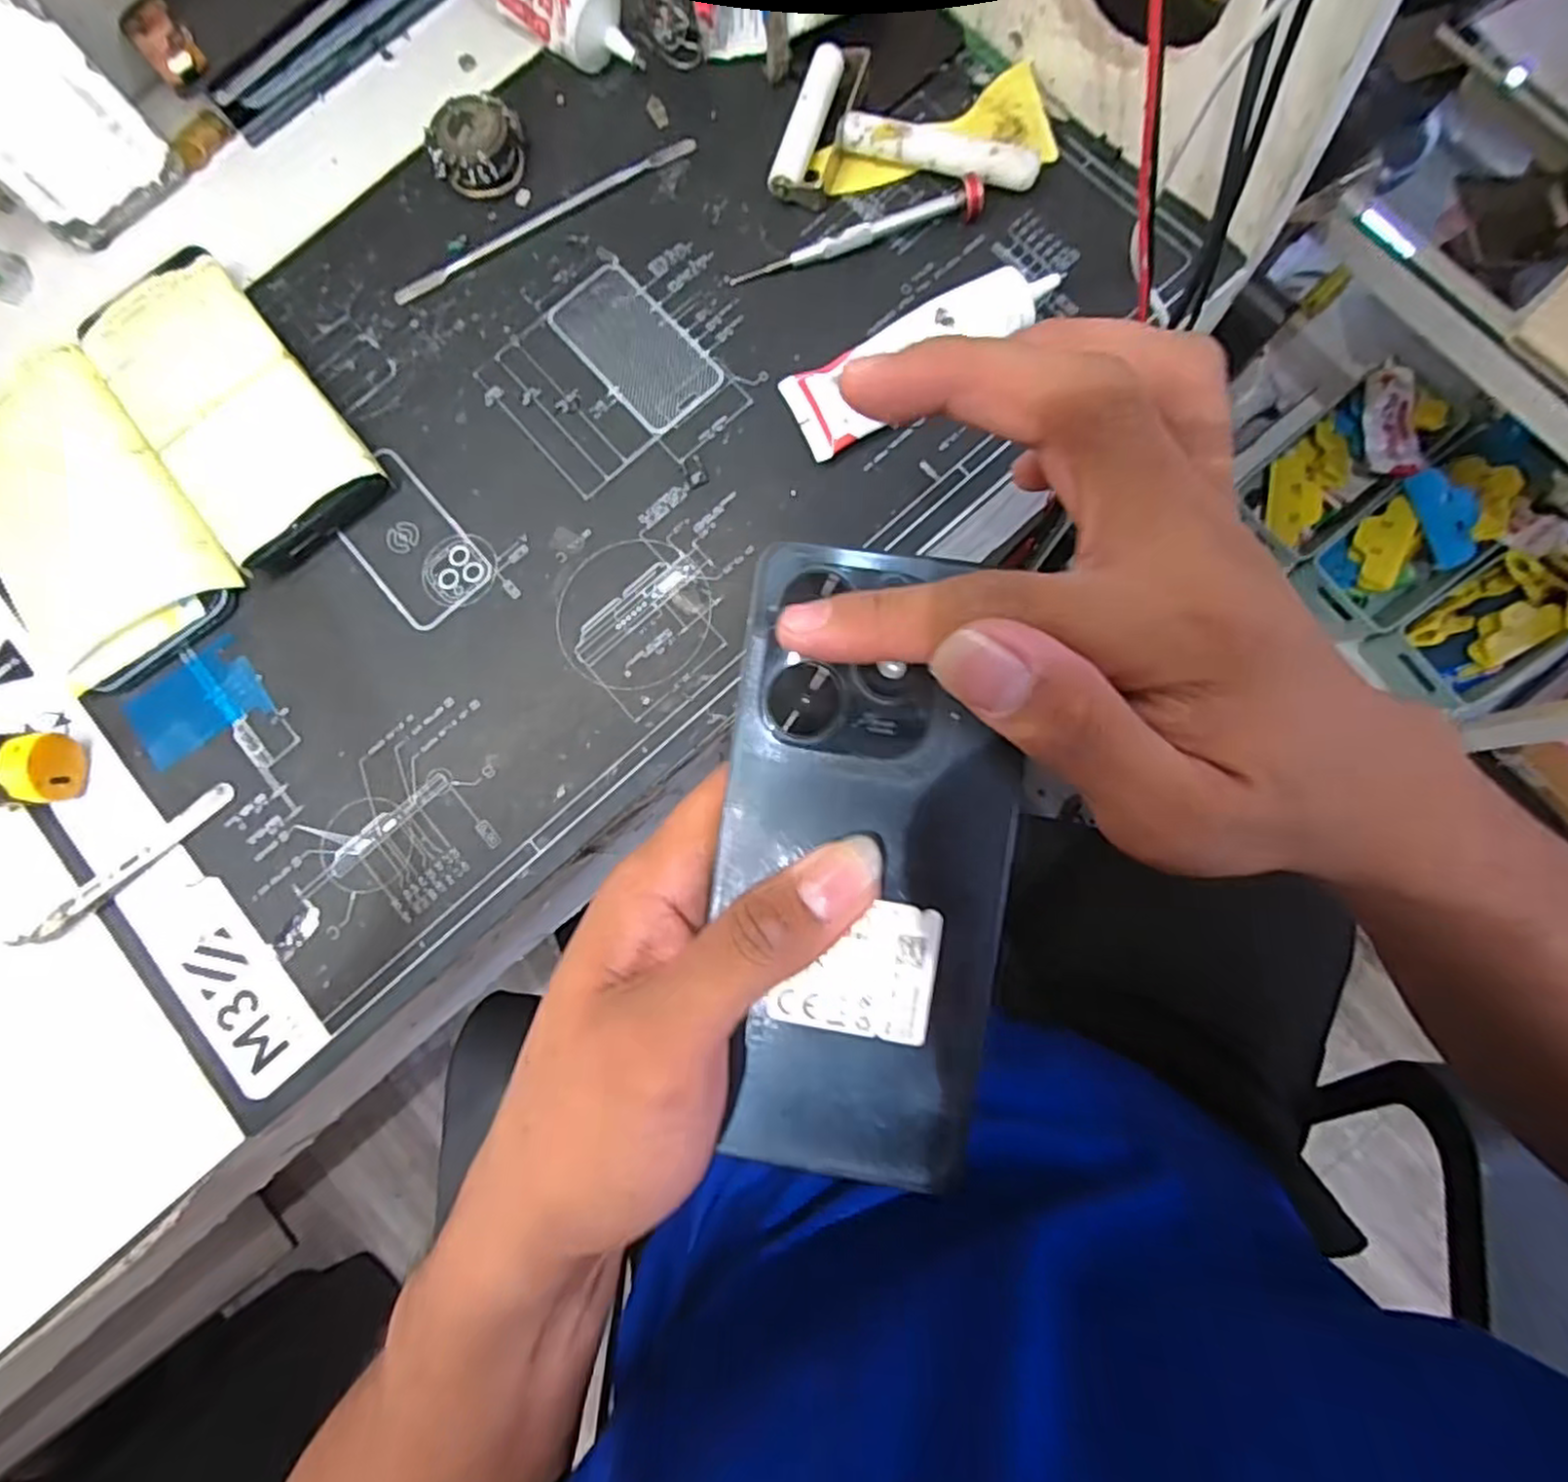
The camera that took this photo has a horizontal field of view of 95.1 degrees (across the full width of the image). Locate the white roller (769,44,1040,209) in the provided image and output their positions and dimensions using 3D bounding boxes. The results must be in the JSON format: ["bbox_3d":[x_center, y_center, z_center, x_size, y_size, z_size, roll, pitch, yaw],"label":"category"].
[{"bbox_3d":[0.059,-0.294,0.346,0.122,0.022,0.067,7,83,4],"label":"white roller"}]

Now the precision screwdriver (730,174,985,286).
[{"bbox_3d":[0.034,-0.245,0.342,0.120,0.018,0.015,-12,82,2],"label":"precision screwdriver"}]

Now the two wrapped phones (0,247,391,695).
[{"bbox_3d":[-0.304,-0.132,0.347,0.174,0.022,0.162,-36,82,-2],"label":"two wrapped phones"}]

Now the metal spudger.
[{"bbox_3d":[-0.122,-0.265,0.363,0.167,0.005,0.013,-27,82,0],"label":"metal spudger"}]

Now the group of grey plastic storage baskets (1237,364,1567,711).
[{"bbox_3d":[0.645,-0.206,0.722,0.216,0.089,0.318,-36,82,-2],"label":"group of grey plastic storage baskets"}]

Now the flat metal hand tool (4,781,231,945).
[{"bbox_3d":[-0.297,0.057,0.325,0.107,0.009,0.012,-42,82,-3],"label":"flat metal hand tool"}]

